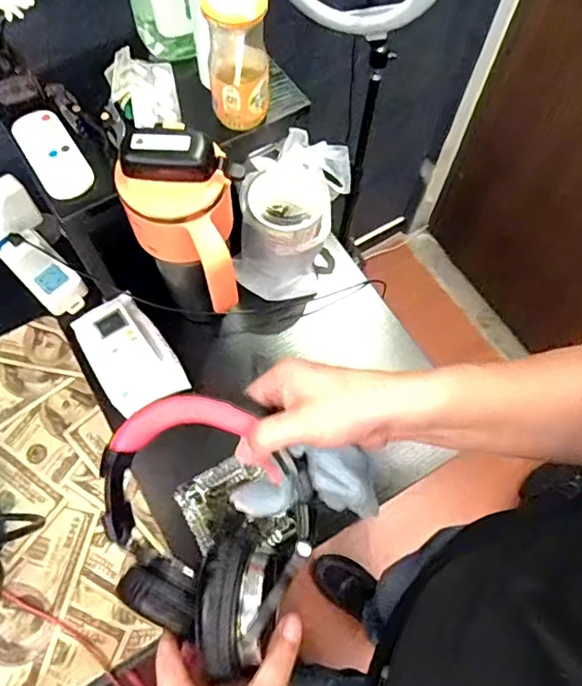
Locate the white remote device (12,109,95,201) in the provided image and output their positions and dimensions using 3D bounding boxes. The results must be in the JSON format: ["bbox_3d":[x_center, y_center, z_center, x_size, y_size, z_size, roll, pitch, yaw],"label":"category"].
[{"bbox_3d":[-0.246,-0.196,0.561,0.050,0.014,0.116,-33,71,-15],"label":"white remote device"}]

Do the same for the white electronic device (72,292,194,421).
[{"bbox_3d":[-0.191,0.014,0.648,0.087,0.055,0.149,-32,71,-15],"label":"white electronic device"}]

